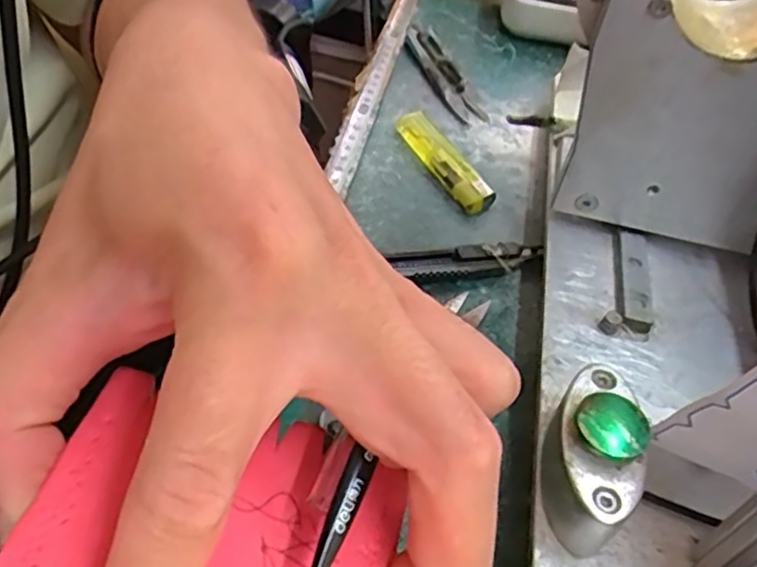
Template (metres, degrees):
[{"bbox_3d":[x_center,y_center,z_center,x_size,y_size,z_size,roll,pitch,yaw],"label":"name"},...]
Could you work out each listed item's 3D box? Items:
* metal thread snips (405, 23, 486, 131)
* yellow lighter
[{"bbox_3d":[0.041,-0.135,0.439,0.023,0.013,0.097,-12,50,-18],"label":"metal thread snips"},{"bbox_3d":[0.036,-0.068,0.376,0.019,0.010,0.082,-19,52,-23],"label":"yellow lighter"}]

